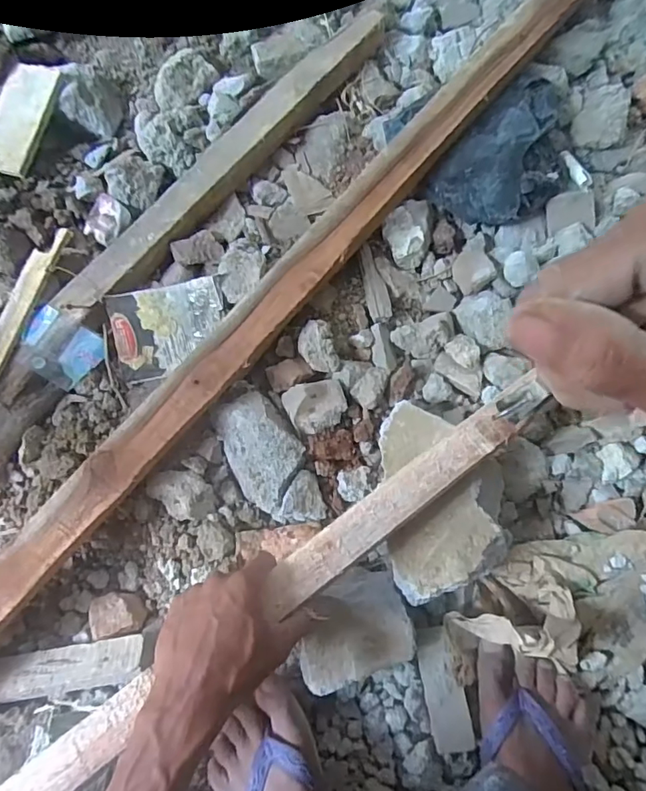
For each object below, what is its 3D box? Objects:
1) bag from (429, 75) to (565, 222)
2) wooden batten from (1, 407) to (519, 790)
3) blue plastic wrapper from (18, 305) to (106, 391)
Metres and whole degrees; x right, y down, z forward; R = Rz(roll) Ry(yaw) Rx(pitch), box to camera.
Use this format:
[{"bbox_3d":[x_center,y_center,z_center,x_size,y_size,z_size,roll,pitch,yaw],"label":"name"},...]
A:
[{"bbox_3d":[0.257,-0.320,0.653,0.137,0.048,0.239,38,83,9],"label":"bag"},{"bbox_3d":[-0.158,0.258,0.394,0.814,0.013,0.041,-36,79,-11],"label":"wooden batten"},{"bbox_3d":[-0.312,-0.053,0.598,0.085,0.030,0.073,29,82,8],"label":"blue plastic wrapper"}]

